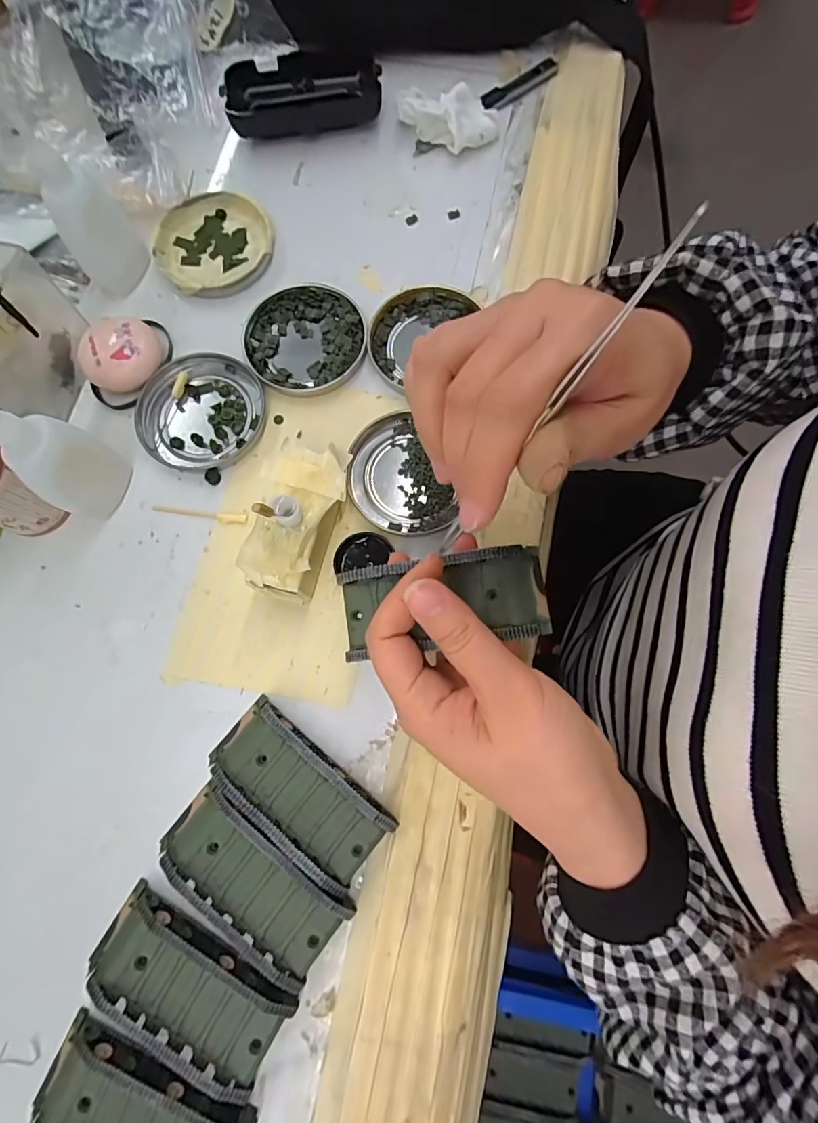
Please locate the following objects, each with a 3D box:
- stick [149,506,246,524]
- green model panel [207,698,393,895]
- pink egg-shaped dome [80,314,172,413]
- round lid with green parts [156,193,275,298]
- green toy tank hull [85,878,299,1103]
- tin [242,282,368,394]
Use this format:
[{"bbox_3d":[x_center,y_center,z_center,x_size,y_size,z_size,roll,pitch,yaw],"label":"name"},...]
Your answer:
[{"bbox_3d":[-0.127,-0.029,0.296,0.059,0.004,0.006,8,77,4],"label":"stick"},{"bbox_3d":[-0.058,0.118,0.252,0.096,0.020,0.044,38,80,10],"label":"green model panel"},{"bbox_3d":[-0.182,-0.132,0.311,0.059,0.023,0.045,-41,79,-8],"label":"pink egg-shaped dome"},{"bbox_3d":[-0.135,-0.221,0.338,0.079,0.009,0.077,0,76,2],"label":"round lid with green parts"},{"bbox_3d":[-0.107,0.204,0.233,0.096,0.018,0.049,26,79,8],"label":"green toy tank hull"},{"bbox_3d":[-0.068,-0.147,0.321,0.077,0.010,0.076,0,76,2],"label":"tin"}]

